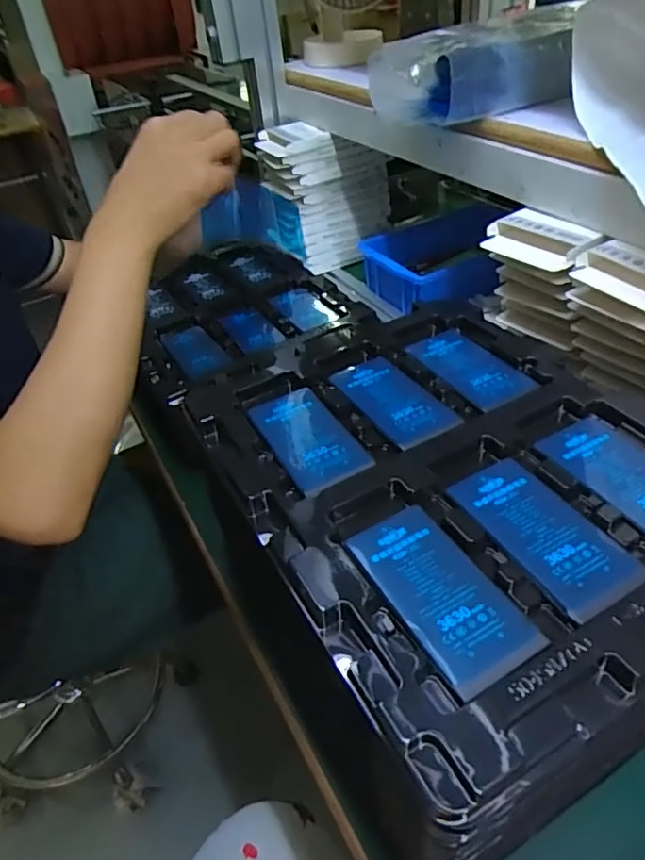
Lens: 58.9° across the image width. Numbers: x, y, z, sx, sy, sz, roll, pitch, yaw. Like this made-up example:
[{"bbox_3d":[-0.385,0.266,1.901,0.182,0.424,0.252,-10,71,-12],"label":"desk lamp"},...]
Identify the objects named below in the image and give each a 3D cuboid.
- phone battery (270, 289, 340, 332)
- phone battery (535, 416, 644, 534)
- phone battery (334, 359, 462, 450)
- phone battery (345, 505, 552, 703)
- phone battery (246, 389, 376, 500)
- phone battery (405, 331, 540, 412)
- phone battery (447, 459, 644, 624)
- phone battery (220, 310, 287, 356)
[{"bbox_3d":[-0.020,-0.127,0.591,0.041,0.009,0.087,-21,43,-16],"label":"phone battery"},{"bbox_3d":[0.152,0.022,0.283,0.045,0.004,0.087,-20,43,-15],"label":"phone battery"},{"bbox_3d":[0.043,-0.019,0.350,0.043,0.005,0.087,-22,44,-17],"label":"phone battery"},{"bbox_3d":[0.050,0.067,0.246,0.044,0.004,0.087,-23,44,-18],"label":"phone battery"},{"bbox_3d":[-0.009,0.001,0.331,0.043,0.004,0.088,-22,43,-16],"label":"phone battery"},{"bbox_3d":[0.092,-0.043,0.366,0.045,0.004,0.086,-23,44,-18],"label":"phone battery"},{"bbox_3d":[0.101,0.046,0.264,0.042,0.004,0.087,-23,44,-17],"label":"phone battery"},{"bbox_3d":[-0.073,-0.101,0.568,0.042,0.005,0.086,-24,43,-20],"label":"phone battery"}]

